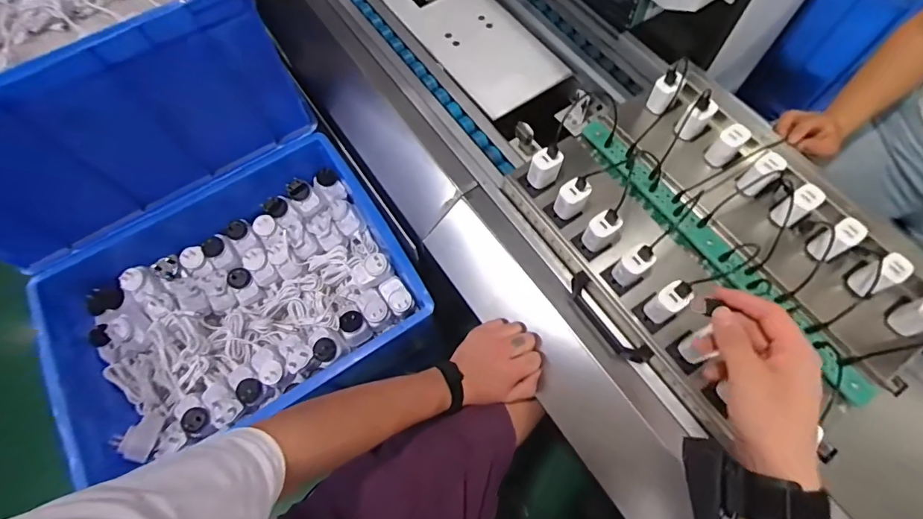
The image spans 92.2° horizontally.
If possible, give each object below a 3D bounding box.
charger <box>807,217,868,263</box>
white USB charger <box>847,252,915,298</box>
[{"bbox_3d":[0.474,-0.022,0.565,0.049,0.049,0.031,-31,70,-11],"label":"charger"},{"bbox_3d":[0.507,0.020,0.539,0.039,0.052,0.033,-21,68,-7],"label":"white USB charger"}]

